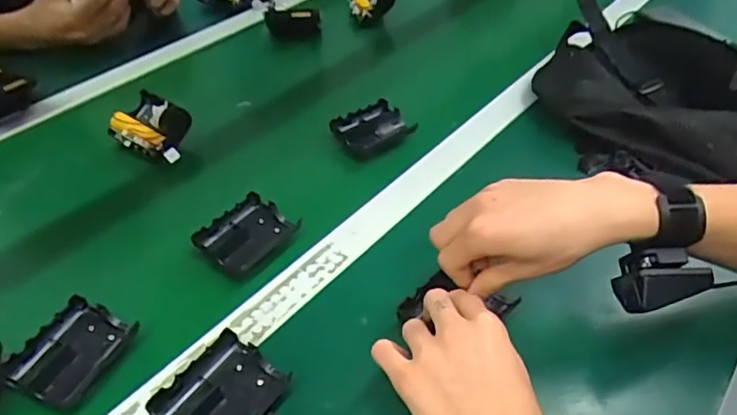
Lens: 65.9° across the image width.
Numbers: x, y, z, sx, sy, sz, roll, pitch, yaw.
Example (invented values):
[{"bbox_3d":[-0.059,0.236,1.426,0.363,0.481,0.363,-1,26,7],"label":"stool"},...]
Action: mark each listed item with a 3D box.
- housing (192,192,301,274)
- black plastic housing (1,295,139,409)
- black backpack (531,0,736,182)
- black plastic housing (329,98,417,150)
[{"bbox_3d":[-0.112,0.025,0.531,0.066,0.018,0.079,31,50,26],"label":"housing"},{"bbox_3d":[-0.228,0.111,0.440,0.064,0.017,0.077,17,45,14],"label":"black plastic housing"},{"bbox_3d":[0.341,-0.143,0.676,0.261,0.083,0.288,19,46,16],"label":"black backpack"},{"bbox_3d":[0.005,-0.092,0.657,0.081,0.018,0.068,-22,49,-24],"label":"black plastic housing"}]

